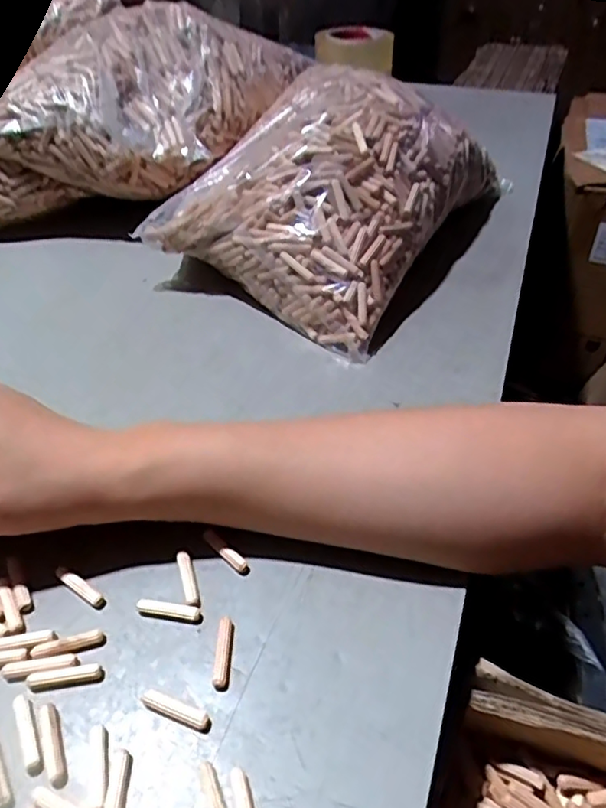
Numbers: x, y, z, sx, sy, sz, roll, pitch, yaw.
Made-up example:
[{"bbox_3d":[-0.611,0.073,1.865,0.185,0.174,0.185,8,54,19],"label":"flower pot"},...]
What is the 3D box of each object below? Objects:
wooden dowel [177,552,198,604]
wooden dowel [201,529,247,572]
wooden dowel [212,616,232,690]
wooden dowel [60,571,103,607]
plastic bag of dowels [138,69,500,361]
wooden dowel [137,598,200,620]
[{"bbox_3d":[-0.054,0.082,0.273,0.006,0.004,0.027,-12,44,-15],"label":"wooden dowel"},{"bbox_3d":[-0.038,0.071,0.283,0.027,0.005,0.006,28,49,27],"label":"wooden dowel"},{"bbox_3d":[-0.034,0.106,0.248,0.006,0.004,0.030,1,42,-1],"label":"wooden dowel"},{"bbox_3d":[-0.103,0.086,0.270,0.025,0.004,0.006,26,48,25],"label":"wooden dowel"},{"bbox_3d":[0.022,-0.192,0.495,0.206,0.118,0.300,20,45,19],"label":"plastic bag of dowels"},{"bbox_3d":[-0.061,0.093,0.263,0.028,0.004,0.006,8,42,7],"label":"wooden dowel"}]

